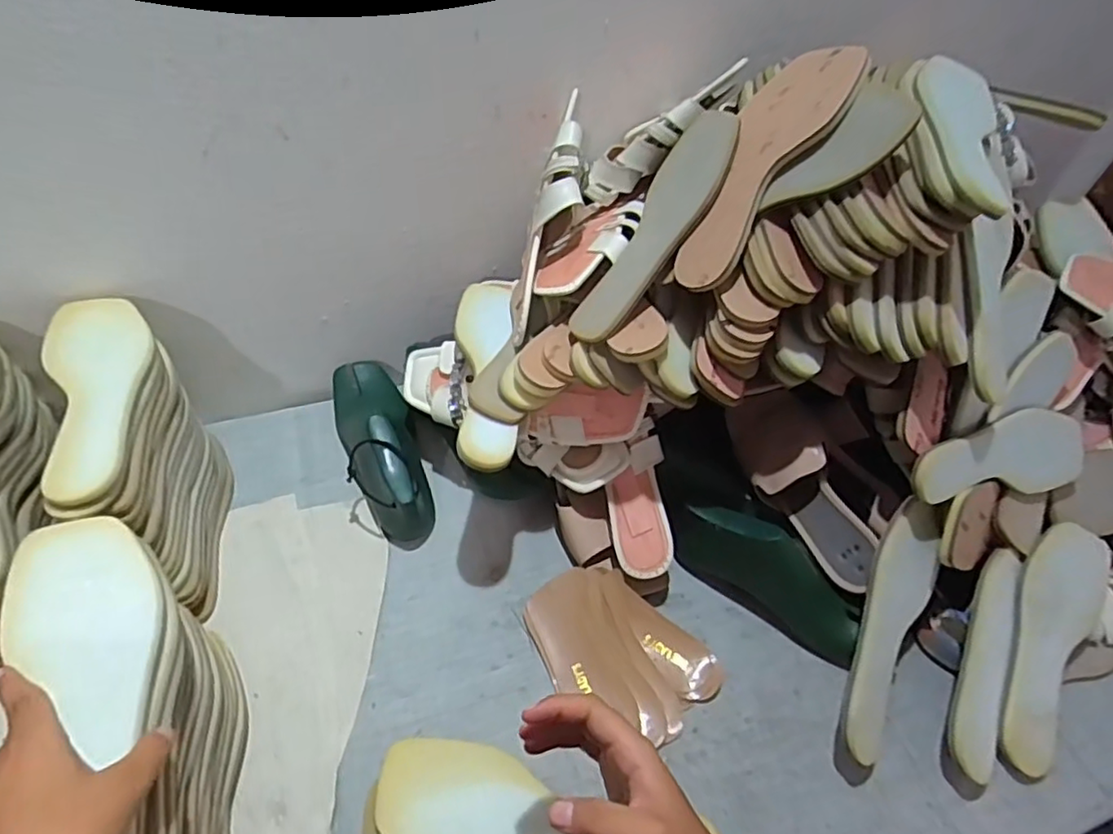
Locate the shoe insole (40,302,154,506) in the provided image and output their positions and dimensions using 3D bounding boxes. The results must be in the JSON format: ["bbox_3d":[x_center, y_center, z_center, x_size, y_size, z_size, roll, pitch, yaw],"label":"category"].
[{"bbox_3d":[-0.388,-0.027,0.543,0.081,0.013,0.227,-19,55,-20],"label":"shoe insole"}]

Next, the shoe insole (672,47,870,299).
[{"bbox_3d":[0.167,-0.216,0.542,0.082,0.014,0.234,37,92,36],"label":"shoe insole"}]

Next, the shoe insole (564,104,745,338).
[{"bbox_3d":[0.087,-0.168,0.566,0.084,0.010,0.232,26,84,47],"label":"shoe insole"}]

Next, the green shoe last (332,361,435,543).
[{"bbox_3d":[-0.199,0.025,0.726,0.075,0.091,0.239,-18,51,-21],"label":"green shoe last"}]

